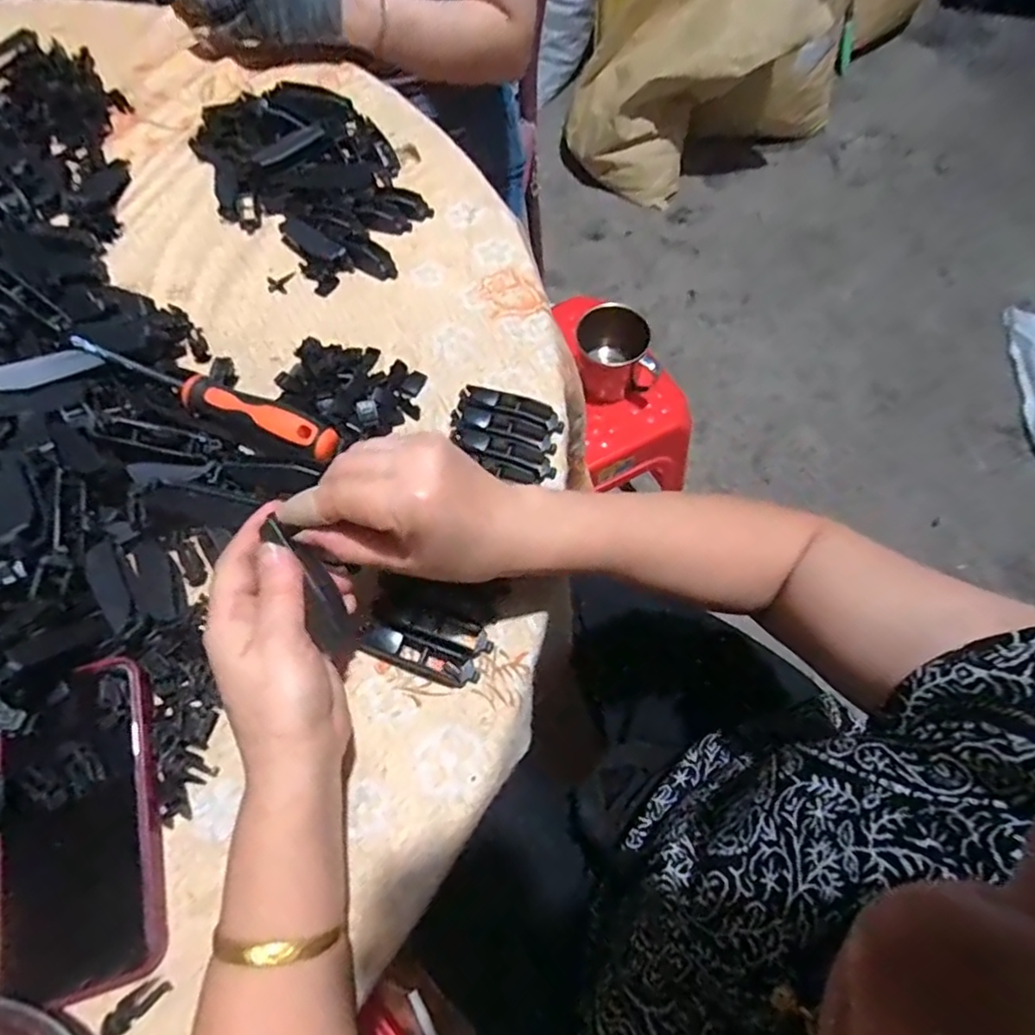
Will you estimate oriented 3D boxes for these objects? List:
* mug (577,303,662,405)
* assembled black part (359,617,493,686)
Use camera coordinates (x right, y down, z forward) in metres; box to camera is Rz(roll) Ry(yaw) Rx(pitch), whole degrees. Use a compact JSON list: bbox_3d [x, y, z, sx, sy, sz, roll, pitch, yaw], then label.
[{"bbox_3d":[0.126,-0.214,0.786,0.101,0.082,0.102,-2,67,0],"label":"mug"},{"bbox_3d":[-0.055,0.075,0.364,0.072,0.017,0.038,16,68,8],"label":"assembled black part"}]

